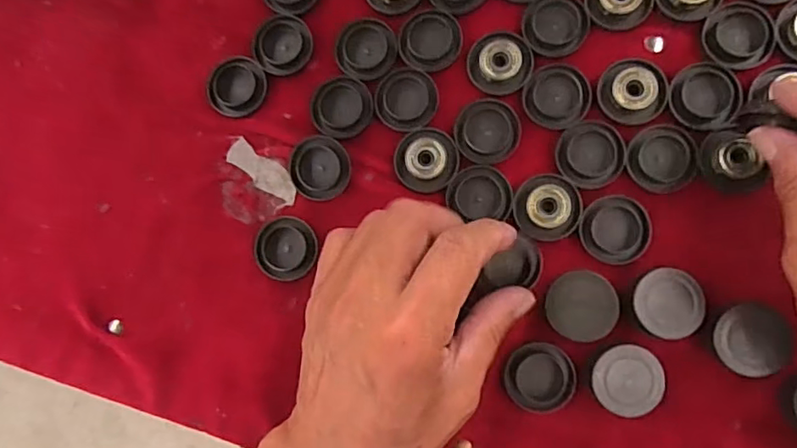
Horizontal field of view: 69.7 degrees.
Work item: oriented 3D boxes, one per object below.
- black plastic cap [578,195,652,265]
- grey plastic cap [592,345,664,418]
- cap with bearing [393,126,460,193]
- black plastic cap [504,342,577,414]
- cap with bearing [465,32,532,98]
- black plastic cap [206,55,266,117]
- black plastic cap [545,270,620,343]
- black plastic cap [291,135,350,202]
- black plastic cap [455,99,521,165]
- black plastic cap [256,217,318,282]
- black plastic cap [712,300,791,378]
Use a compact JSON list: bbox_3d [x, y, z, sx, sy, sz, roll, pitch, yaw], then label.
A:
[{"bbox_3d":[0.106,0.003,0.278,0.032,0.004,0.033,-1,85,8],"label":"black plastic cap"},{"bbox_3d":[0.106,0.072,0.268,0.031,0.017,0.031,-1,85,8],"label":"grey plastic cap"},{"bbox_3d":[0.014,-0.033,0.295,0.032,0.005,0.033,-1,85,8],"label":"cap with bearing"},{"bbox_3d":[0.069,0.075,0.277,0.033,0.004,0.032,-1,85,8],"label":"black plastic cap"},{"bbox_3d":[0.052,-0.083,0.294,0.033,0.005,0.031,-1,85,8],"label":"cap with bearing"},{"bbox_3d":[-0.089,-0.075,0.315,0.033,0.011,0.028,-44,81,2],"label":"black plastic cap"},{"bbox_3d":[0.087,0.039,0.272,0.031,0.013,0.032,-1,85,8],"label":"black plastic cap"},{"bbox_3d":[-0.042,-0.030,0.302,0.031,0.012,0.032,-1,85,8],"label":"black plastic cap"},{"bbox_3d":[0.045,-0.048,0.292,0.033,0.004,0.033,-1,85,8],"label":"black plastic cap"},{"bbox_3d":[-0.060,0.013,0.304,0.032,0.007,0.033,-1,85,8],"label":"black plastic cap"},{"bbox_3d":[0.160,0.053,0.261,0.030,0.014,0.032,-1,85,8],"label":"black plastic cap"}]

